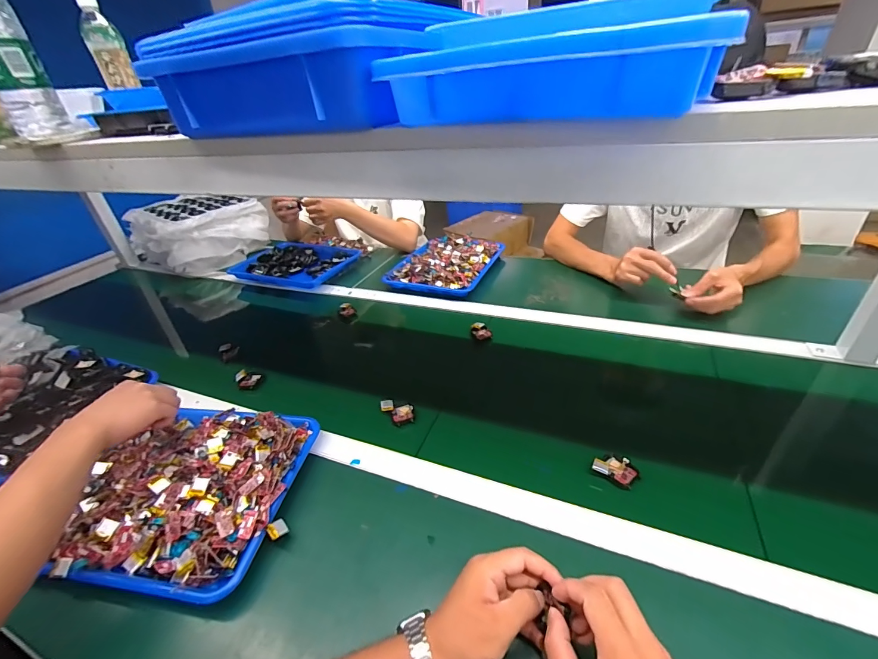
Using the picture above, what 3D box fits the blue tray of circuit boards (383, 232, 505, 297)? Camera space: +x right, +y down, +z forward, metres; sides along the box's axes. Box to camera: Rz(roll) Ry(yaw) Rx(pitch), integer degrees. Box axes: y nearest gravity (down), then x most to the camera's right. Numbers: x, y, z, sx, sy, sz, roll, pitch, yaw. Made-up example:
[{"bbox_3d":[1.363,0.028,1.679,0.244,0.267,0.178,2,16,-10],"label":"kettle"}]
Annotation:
[{"bbox_3d":[0.024,-0.183,1.030,0.239,0.043,0.298,9,36,25],"label":"blue tray of circuit boards"}]

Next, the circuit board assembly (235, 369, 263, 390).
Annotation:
[{"bbox_3d":[-0.361,0.094,0.722,0.043,0.021,0.045,-27,37,-27],"label":"circuit board assembly"}]

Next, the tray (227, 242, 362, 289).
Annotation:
[{"bbox_3d":[-0.434,-0.199,1.125,0.344,0.039,0.235,9,36,24],"label":"tray"}]

